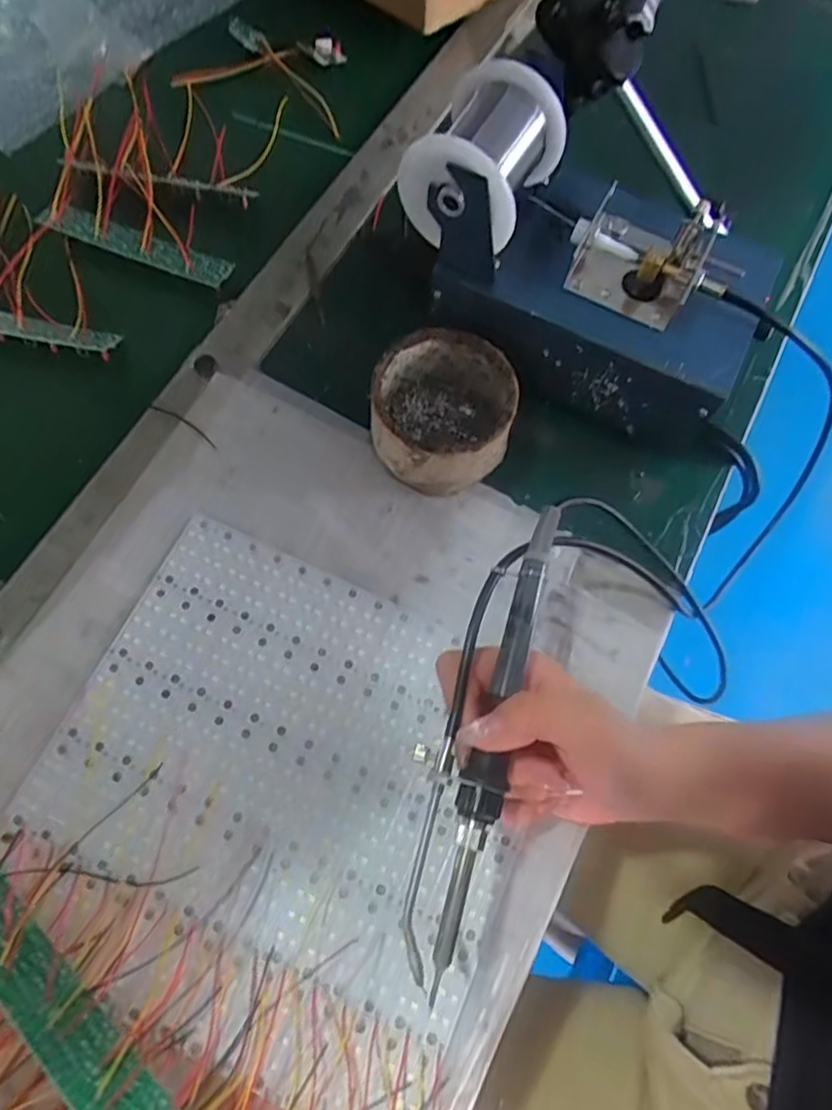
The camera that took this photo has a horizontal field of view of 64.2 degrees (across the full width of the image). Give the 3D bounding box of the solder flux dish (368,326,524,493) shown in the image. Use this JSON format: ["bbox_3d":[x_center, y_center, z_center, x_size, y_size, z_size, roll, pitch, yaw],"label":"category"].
[{"bbox_3d":[0.016,-0.084,0.394,0.080,0.048,0.082,1,69,-2],"label":"solder flux dish"}]

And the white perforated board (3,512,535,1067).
[{"bbox_3d":[-0.059,0.102,0.347,0.235,0.009,0.181,24,70,7],"label":"white perforated board"}]

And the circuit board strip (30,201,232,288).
[{"bbox_3d":[-0.191,-0.210,0.452,0.139,0.013,0.024,21,70,5],"label":"circuit board strip"}]

